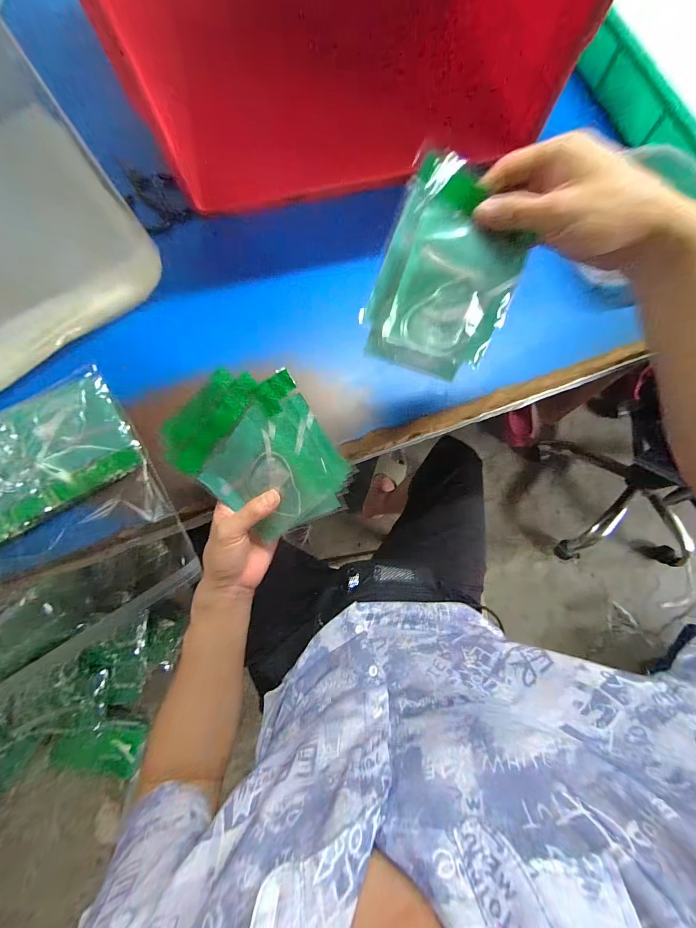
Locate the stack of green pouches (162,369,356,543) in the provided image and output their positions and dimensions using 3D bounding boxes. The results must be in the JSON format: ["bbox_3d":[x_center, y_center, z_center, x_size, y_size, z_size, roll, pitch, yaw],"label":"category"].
[{"bbox_3d":[-0.083,-0.010,0.338,0.167,0.047,0.143,44,110,-9],"label":"stack of green pouches"}]

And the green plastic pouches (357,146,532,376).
[{"bbox_3d":[0.088,-0.158,0.292,0.120,0.015,0.151,20,114,-11],"label":"green plastic pouches"}]

